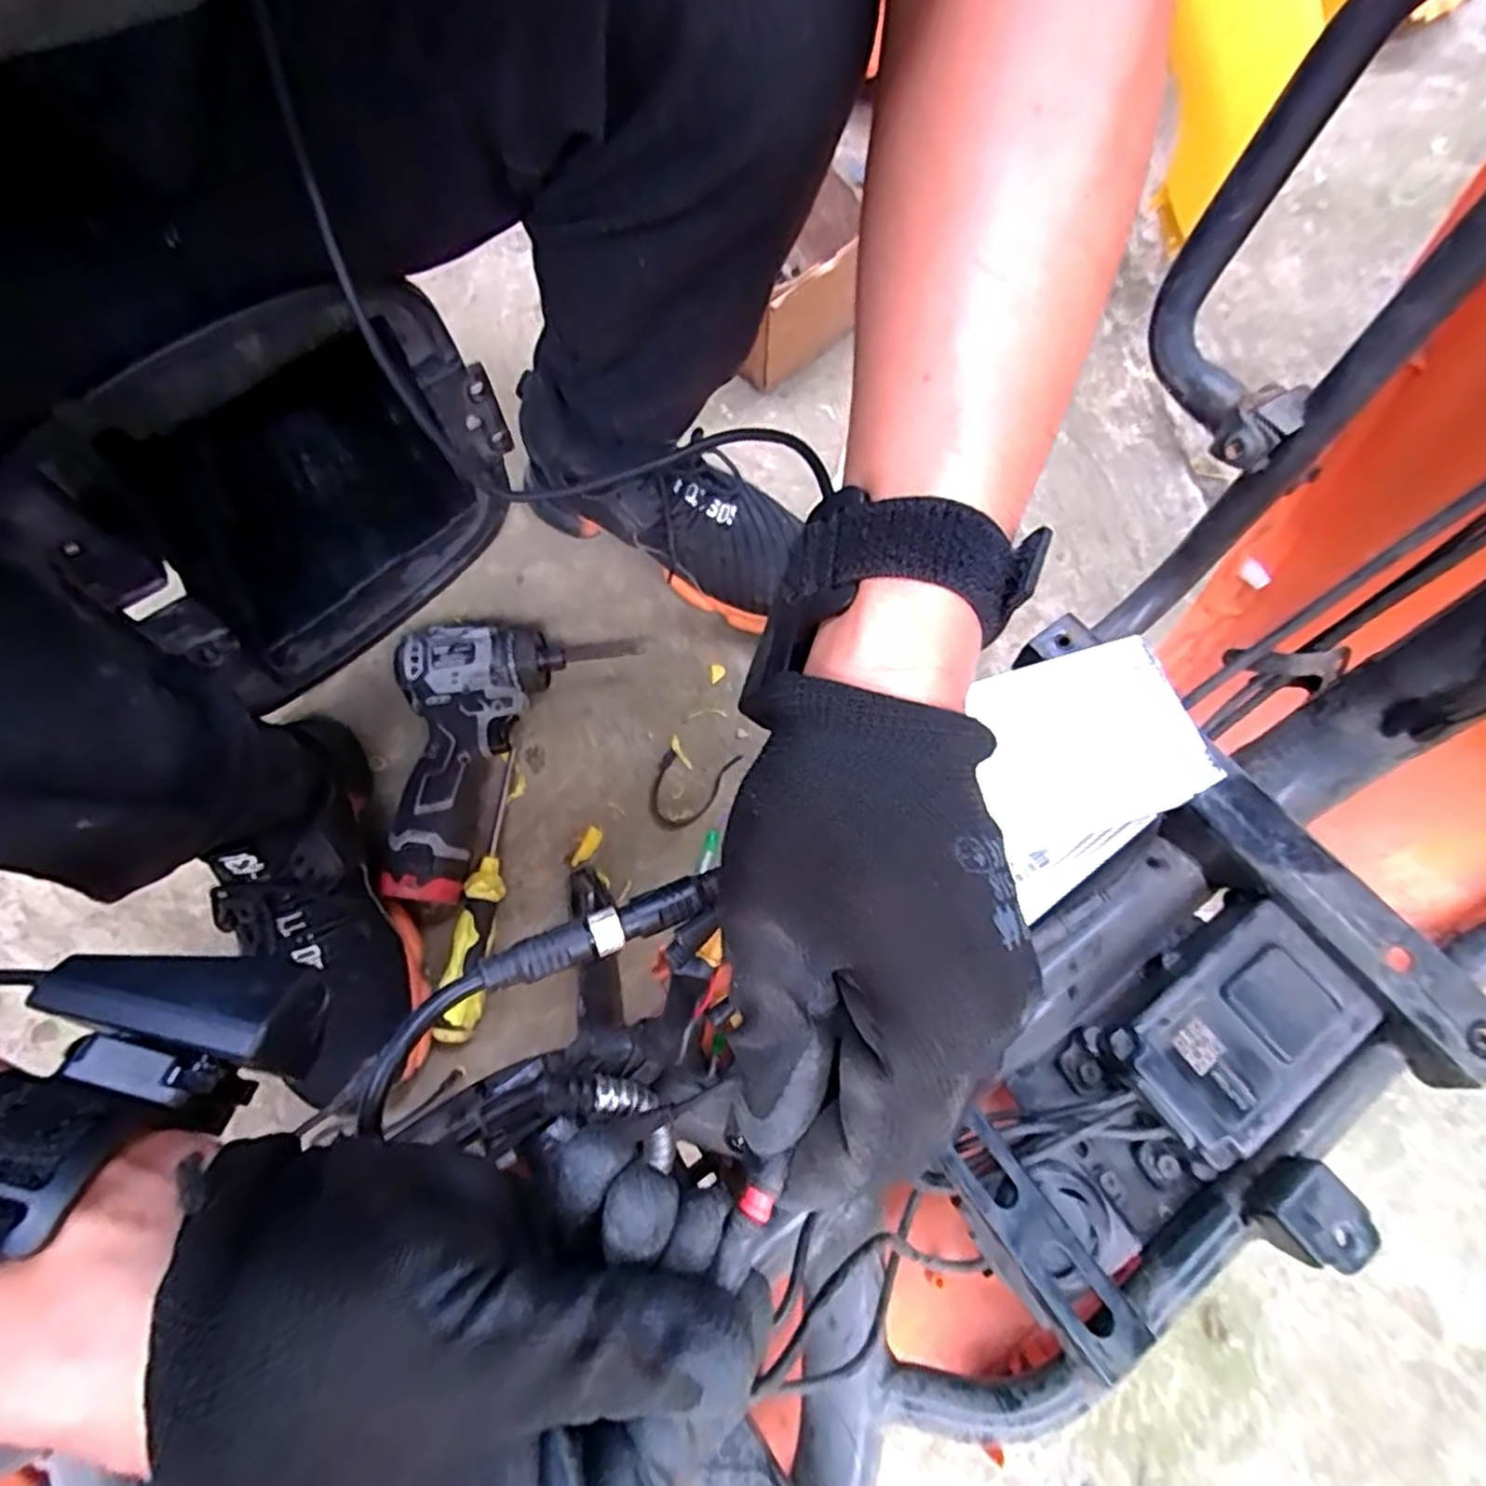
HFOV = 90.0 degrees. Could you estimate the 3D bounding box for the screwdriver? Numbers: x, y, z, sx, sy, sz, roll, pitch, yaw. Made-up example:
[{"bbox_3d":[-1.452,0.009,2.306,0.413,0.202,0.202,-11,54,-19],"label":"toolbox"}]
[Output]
[{"bbox_3d":[-0.182,0.104,0.524,0.026,0.025,0.197,5,68,2],"label":"screwdriver"}]

